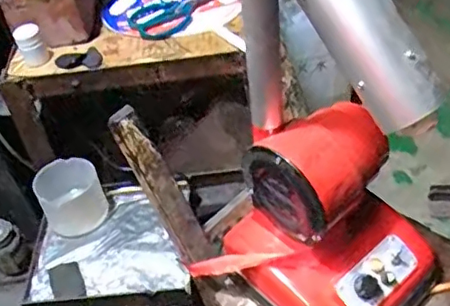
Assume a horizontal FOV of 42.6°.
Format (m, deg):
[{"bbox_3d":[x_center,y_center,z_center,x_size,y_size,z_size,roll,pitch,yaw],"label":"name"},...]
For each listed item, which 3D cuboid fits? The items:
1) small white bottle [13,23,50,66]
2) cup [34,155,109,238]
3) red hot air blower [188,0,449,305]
[{"bbox_3d":[-0.264,-0.147,0.788,0.034,0.051,0.032,-23,47,-14],"label":"small white bottle"},{"bbox_3d":[-0.226,0.066,0.855,0.089,0.075,0.087,-24,47,-16],"label":"cup"},{"bbox_3d":[0.089,-0.016,0.553,0.238,0.472,0.173,27,55,30],"label":"red hot air blower"}]

